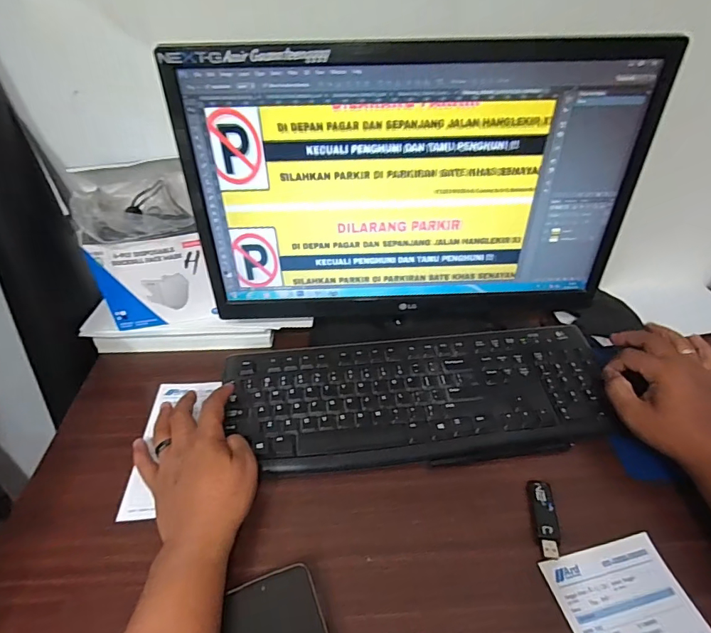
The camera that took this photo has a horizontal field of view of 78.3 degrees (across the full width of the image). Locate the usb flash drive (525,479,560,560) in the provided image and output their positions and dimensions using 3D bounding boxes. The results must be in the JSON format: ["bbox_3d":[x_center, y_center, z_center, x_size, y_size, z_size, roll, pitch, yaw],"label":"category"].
[{"bbox_3d":[0.173,0.182,0.399,0.020,0.012,0.071,6,44,5],"label":"usb flash drive"}]

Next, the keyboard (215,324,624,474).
[{"bbox_3d":[0.072,0.089,0.495,0.415,0.023,0.156,-5,44,-4],"label":"keyboard"}]

